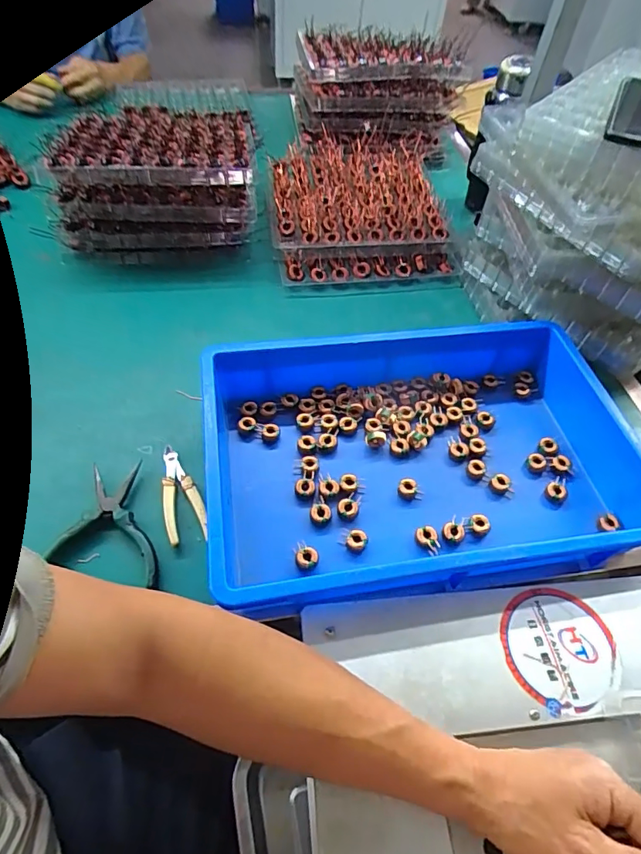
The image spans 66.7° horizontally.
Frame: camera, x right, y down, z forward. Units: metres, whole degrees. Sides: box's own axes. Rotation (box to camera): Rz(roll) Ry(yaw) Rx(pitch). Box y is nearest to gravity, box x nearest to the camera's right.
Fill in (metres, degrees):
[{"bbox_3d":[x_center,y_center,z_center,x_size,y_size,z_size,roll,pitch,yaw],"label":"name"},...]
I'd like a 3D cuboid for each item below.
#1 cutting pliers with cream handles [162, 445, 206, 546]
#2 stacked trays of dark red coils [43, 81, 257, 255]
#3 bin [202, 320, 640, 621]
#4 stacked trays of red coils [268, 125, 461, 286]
[{"bbox_3d":[-0.149,0.067,0.518,0.040,0.014,0.119,-13,56,-14],"label":"cutting pliers with cream handles"},{"bbox_3d":[-0.243,-0.380,0.747,0.274,0.129,0.197,-2,54,-7],"label":"stacked trays of dark red coils"},{"bbox_3d":[0.113,0.024,0.525,0.420,0.078,0.286,-6,55,-9],"label":"bin"},{"bbox_3d":[0.057,-0.385,0.836,0.285,0.063,0.345,-4,54,-8],"label":"stacked trays of red coils"}]

